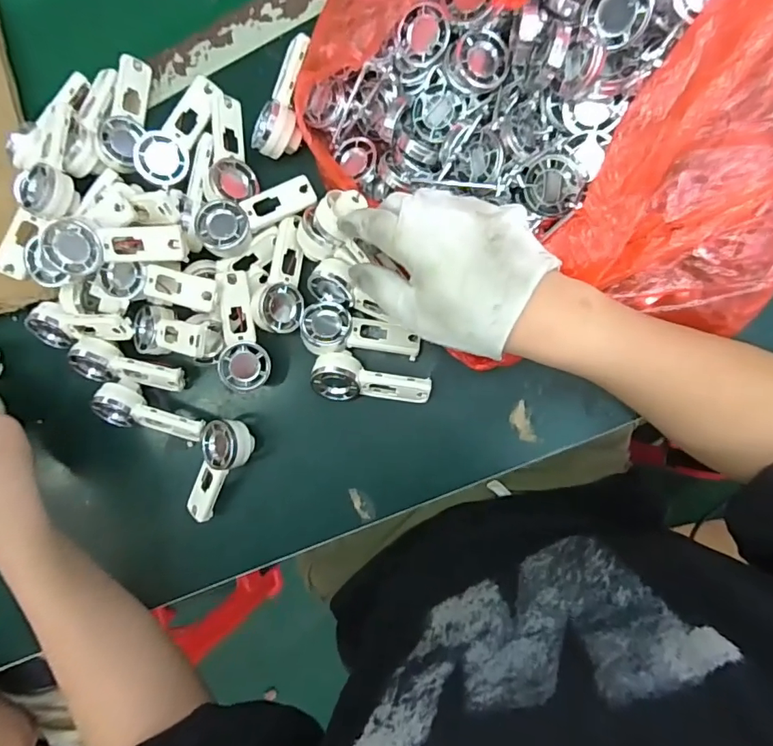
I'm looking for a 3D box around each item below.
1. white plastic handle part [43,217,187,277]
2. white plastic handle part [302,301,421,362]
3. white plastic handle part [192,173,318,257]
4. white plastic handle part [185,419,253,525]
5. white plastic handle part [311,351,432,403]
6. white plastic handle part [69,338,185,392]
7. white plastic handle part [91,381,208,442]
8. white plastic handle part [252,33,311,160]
[{"bbox_3d":[-0.195,-0.092,0.354,0.095,0.018,0.037,-4,92,-9],"label":"white plastic handle part"},{"bbox_3d":[-0.020,-0.029,0.388,0.093,0.032,0.040,14,94,7],"label":"white plastic handle part"},{"bbox_3d":[-0.101,-0.125,0.382,0.095,0.024,0.037,-27,88,-6],"label":"white plastic handle part"},{"bbox_3d":[-0.143,0.078,0.415,0.042,0.042,0.093,34,96,5],"label":"white plastic handle part"},{"bbox_3d":[-0.010,0.003,0.392,0.091,0.035,0.038,2,93,8],"label":"white plastic handle part"},{"bbox_3d":[-0.217,-0.004,0.415,0.089,0.024,0.035,14,94,-6],"label":"white plastic handle part"},{"bbox_3d":[-0.198,0.034,0.418,0.093,0.038,0.039,14,94,7],"label":"white plastic handle part"},{"bbox_3d":[-0.074,-0.213,0.385,0.031,0.032,0.092,18,95,7],"label":"white plastic handle part"}]

